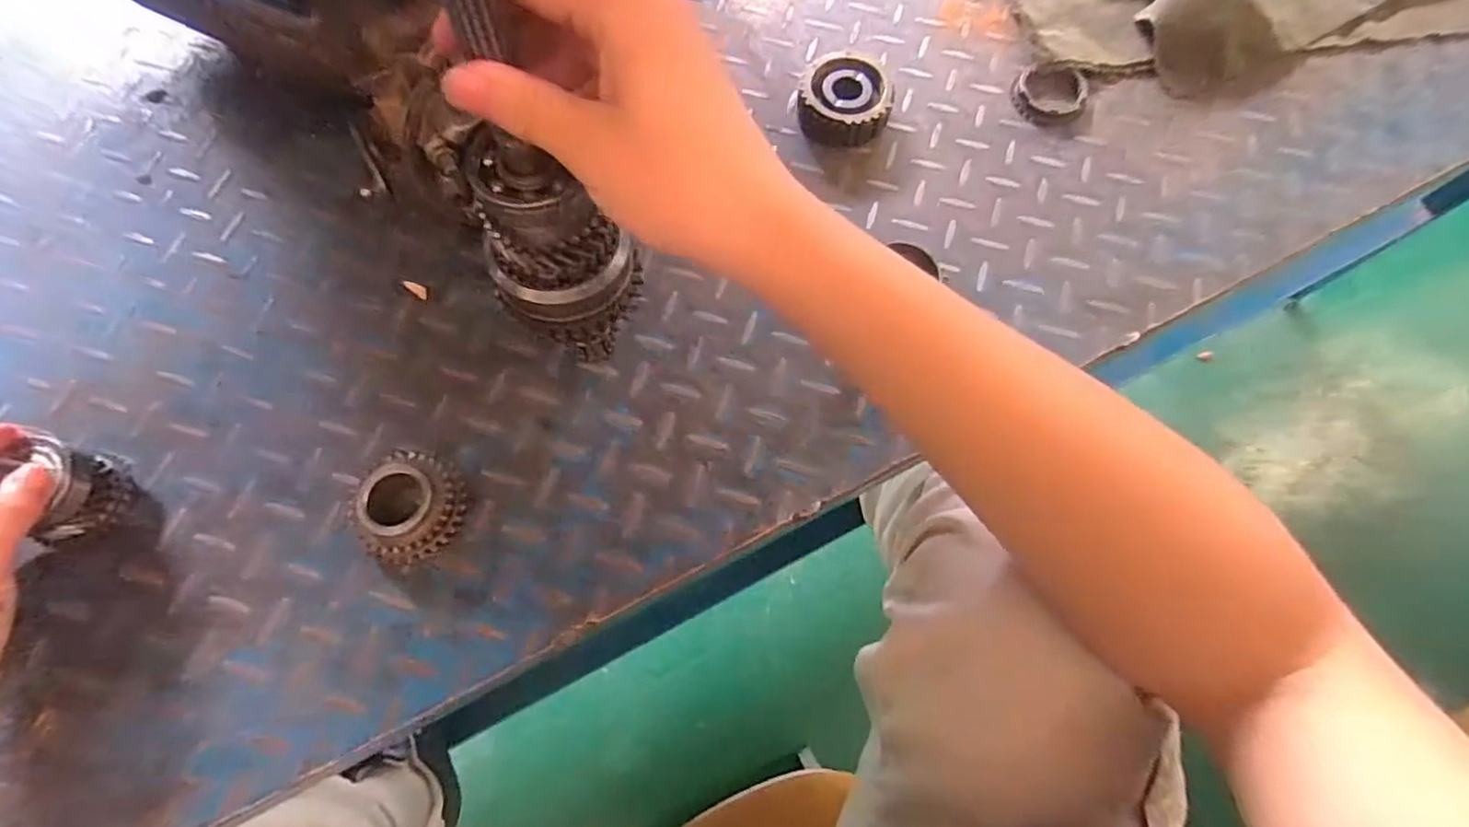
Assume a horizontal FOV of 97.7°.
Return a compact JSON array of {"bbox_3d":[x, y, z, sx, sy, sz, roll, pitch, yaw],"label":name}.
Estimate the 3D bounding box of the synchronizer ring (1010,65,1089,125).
[{"bbox_3d":[0.238,-0.239,0.482,0.054,0.010,0.050,0,71,-1],"label":"synchronizer ring"}]

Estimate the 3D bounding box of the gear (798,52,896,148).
[{"bbox_3d":[0.082,-0.230,0.472,0.066,0.024,0.066,0,71,-1],"label":"gear"}]

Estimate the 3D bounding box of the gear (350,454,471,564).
[{"bbox_3d":[-0.186,0.053,0.369,0.057,0.027,0.058,0,71,-1],"label":"gear"}]

